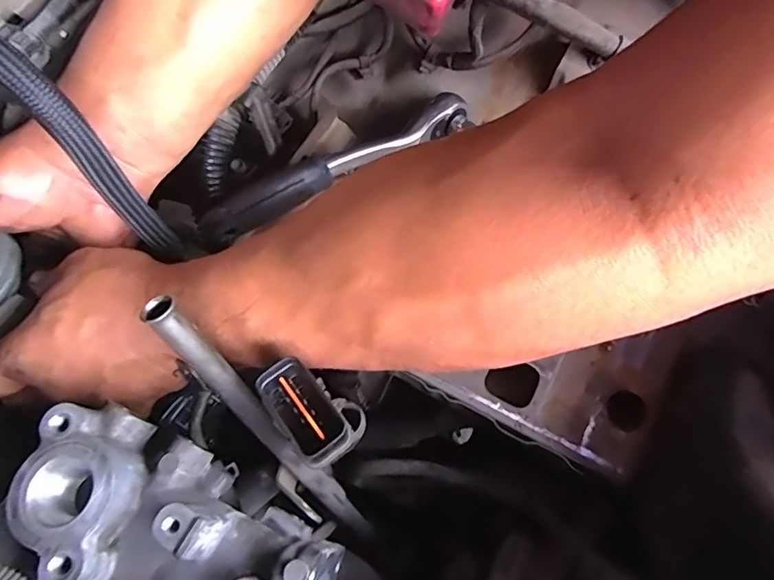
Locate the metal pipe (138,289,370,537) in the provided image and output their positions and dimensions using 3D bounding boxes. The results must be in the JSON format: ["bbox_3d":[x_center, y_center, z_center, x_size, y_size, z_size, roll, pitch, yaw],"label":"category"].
[{"bbox_3d":[-0.051,0.083,0.268,0.013,0.224,0.012,-34,44,-11],"label":"metal pipe"}]

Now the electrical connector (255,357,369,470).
[{"bbox_3d":[-0.032,0.051,0.219,0.029,0.022,0.047,-42,72,-14],"label":"electrical connector"}]

